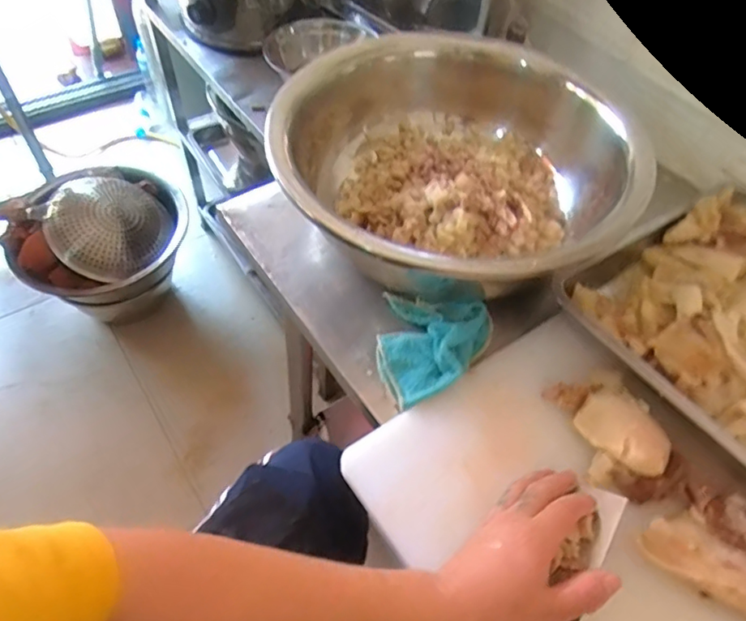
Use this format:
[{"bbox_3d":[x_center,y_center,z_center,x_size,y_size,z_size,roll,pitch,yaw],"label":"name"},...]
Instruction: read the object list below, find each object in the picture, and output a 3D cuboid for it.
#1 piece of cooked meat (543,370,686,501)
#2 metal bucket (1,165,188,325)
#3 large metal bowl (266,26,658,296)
[{"bbox_3d":[0.232,0.110,0.531,0.080,0.032,0.126,-10,55,-11],"label":"piece of cooked meat"},{"bbox_3d":[-0.657,-0.151,1.416,0.361,0.295,0.391,2,54,-2],"label":"metal bucket"},{"bbox_3d":[0.085,-0.181,0.682,0.382,0.148,0.382,2,54,-2],"label":"large metal bowl"}]

